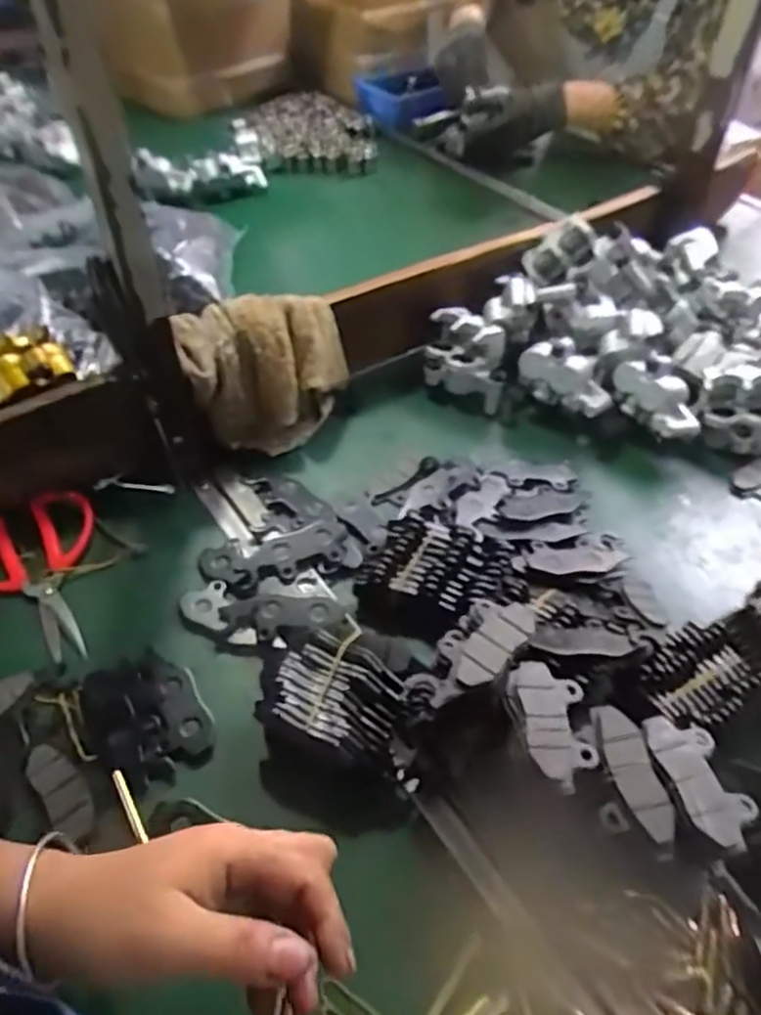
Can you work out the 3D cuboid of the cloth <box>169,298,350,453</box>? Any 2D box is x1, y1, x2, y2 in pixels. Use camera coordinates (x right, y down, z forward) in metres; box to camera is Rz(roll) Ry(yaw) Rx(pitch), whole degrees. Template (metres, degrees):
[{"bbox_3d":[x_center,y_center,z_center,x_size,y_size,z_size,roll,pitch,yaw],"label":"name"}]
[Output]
[{"bbox_3d":[-0.097,-0.122,0.646,0.160,0.122,0.087,-18,50,-15],"label":"cloth"}]

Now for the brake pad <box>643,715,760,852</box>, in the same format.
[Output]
[{"bbox_3d":[0.175,0.147,0.378,0.039,0.013,0.074,-11,48,-12],"label":"brake pad"}]

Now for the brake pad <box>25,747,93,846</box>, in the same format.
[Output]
[{"bbox_3d":[-0.202,0.180,0.441,0.027,0.005,0.071,-35,54,-23],"label":"brake pad"}]

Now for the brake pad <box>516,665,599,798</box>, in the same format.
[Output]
[{"bbox_3d":[0.099,0.122,0.396,0.038,0.013,0.076,3,46,1],"label":"brake pad"}]

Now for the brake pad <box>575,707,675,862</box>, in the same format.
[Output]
[{"bbox_3d":[0.135,0.149,0.383,0.037,0.016,0.077,-5,47,-7],"label":"brake pad"}]

